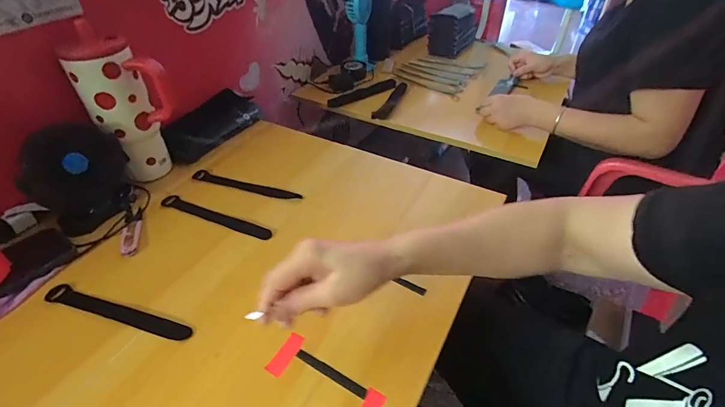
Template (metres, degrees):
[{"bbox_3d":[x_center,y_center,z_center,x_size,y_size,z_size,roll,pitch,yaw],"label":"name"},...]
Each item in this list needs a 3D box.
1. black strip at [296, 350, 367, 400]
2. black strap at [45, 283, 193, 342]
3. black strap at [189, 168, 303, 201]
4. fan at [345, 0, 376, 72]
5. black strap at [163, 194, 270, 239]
[{"bbox_3d":[-0.033,0.174,0.385,0.083,0.004,0.012,22,45,23],"label":"black strip"},{"bbox_3d":[-0.283,0.125,0.431,0.195,0.004,0.024,12,41,13],"label":"black strap"},{"bbox_3d":[-0.192,-0.030,0.611,0.194,0.005,0.021,14,42,15],"label":"black strap"},{"bbox_3d":[-0.004,-0.456,0.974,0.080,0.220,0.080,0,41,-1],"label":"fan"},{"bbox_3d":[-0.220,0.018,0.557,0.201,0.005,0.022,17,43,18],"label":"black strap"}]

